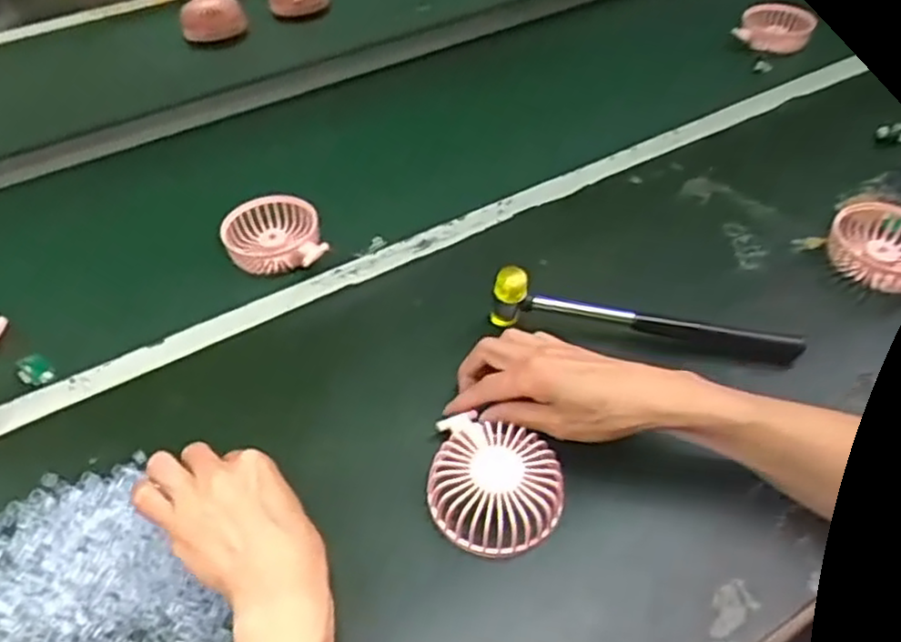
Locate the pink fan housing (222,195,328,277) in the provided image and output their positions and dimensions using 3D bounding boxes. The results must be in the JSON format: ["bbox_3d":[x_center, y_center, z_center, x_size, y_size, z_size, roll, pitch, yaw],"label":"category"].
[{"bbox_3d":[-0.172,-0.078,0.703,0.090,0.038,0.097,-14,48,-10],"label":"pink fan housing"}]

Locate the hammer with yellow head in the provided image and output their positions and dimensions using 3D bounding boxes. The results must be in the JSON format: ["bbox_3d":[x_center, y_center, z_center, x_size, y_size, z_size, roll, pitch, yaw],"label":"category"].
[{"bbox_3d":[0.152,-0.005,0.557,0.240,0.064,0.027,7,48,9],"label":"hammer with yellow head"}]

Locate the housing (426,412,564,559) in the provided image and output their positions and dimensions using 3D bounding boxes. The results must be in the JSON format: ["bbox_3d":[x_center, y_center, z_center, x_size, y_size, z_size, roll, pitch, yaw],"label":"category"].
[{"bbox_3d":[0.029,0.107,0.472,0.087,0.035,0.081,-1,47,1],"label":"housing"}]

